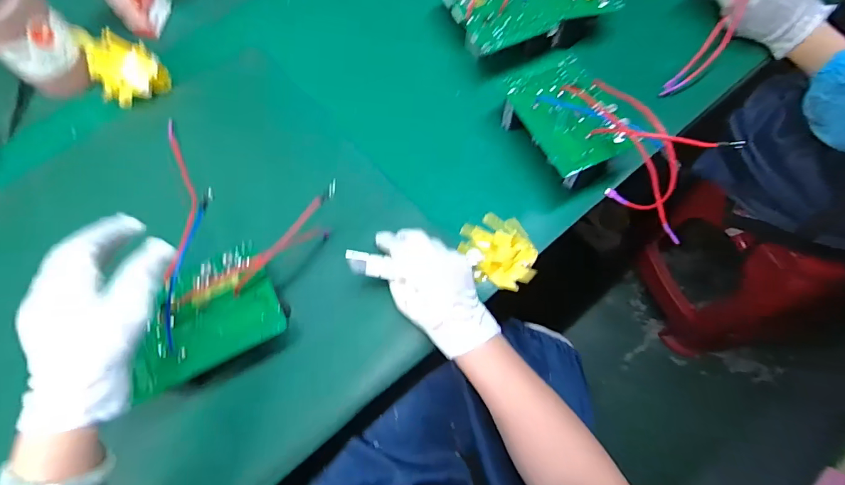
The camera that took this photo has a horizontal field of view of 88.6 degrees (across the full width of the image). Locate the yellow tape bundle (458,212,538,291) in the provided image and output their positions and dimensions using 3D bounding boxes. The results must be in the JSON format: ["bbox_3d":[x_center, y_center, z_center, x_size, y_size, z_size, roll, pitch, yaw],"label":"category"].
[{"bbox_3d":[0.092,0.007,0.507,0.077,0.031,0.093,-34,70,-10],"label":"yellow tape bundle"}]

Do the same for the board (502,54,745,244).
[{"bbox_3d":[0.205,-0.118,0.508,0.118,0.111,0.264,-33,70,-10],"label":"board"}]

